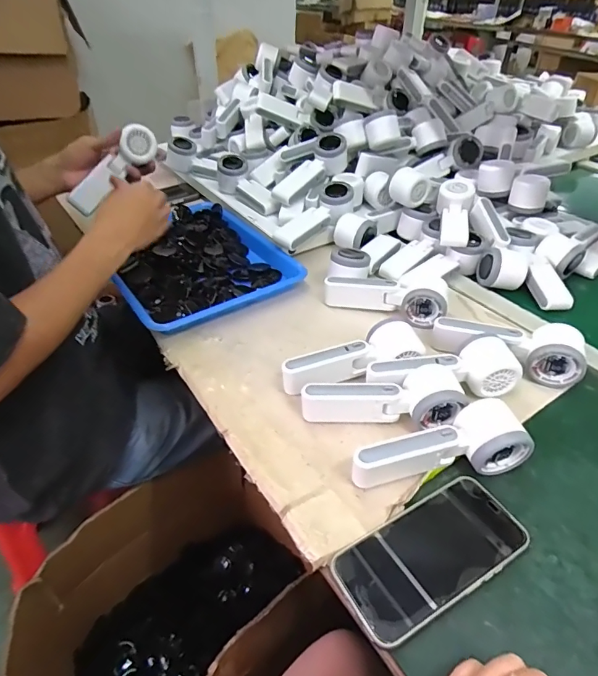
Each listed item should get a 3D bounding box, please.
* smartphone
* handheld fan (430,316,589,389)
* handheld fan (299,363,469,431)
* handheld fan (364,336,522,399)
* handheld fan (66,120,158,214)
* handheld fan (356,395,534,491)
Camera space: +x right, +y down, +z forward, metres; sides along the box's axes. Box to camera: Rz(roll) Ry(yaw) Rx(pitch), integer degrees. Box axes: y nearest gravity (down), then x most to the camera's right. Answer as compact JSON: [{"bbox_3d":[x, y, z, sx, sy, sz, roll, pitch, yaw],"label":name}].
[{"bbox_3d":[0.112,0.178,0.376,0.167,0.014,0.077,-21,44,-22],"label":"smartphone"},{"bbox_3d":[0.249,0.014,0.538,0.168,0.052,0.072,7,40,9],"label":"handheld fan"},{"bbox_3d":[0.087,0.063,0.483,0.164,0.050,0.064,4,40,6],"label":"handheld fan"},{"bbox_3d":[0.162,0.039,0.506,0.173,0.052,0.056,-5,40,-6],"label":"handheld fan"},{"bbox_3d":[-0.296,-0.269,0.717,0.168,0.053,0.043,-49,53,-3],"label":"handheld fan"},{"bbox_3d":[0.130,0.104,0.431,0.162,0.051,0.052,-7,40,-8],"label":"handheld fan"}]

